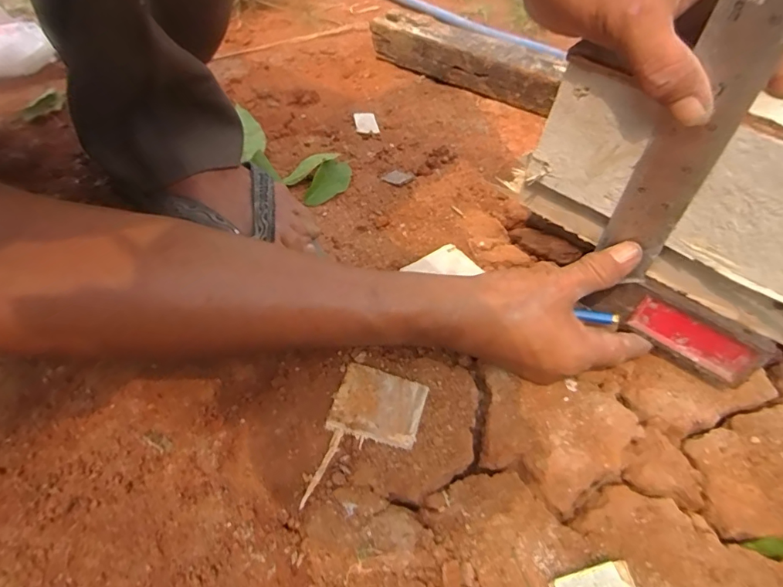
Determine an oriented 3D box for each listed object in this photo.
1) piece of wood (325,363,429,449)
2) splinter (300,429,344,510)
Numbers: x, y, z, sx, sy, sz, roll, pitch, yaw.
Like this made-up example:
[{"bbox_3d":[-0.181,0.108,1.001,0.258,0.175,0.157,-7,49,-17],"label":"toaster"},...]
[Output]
[{"bbox_3d":[-0.009,0.075,0.316,0.059,0.009,0.048,13,53,9],"label":"piece of wood"},{"bbox_3d":[-0.042,0.105,0.288,0.006,0.004,0.051,18,54,12],"label":"splinter"}]

